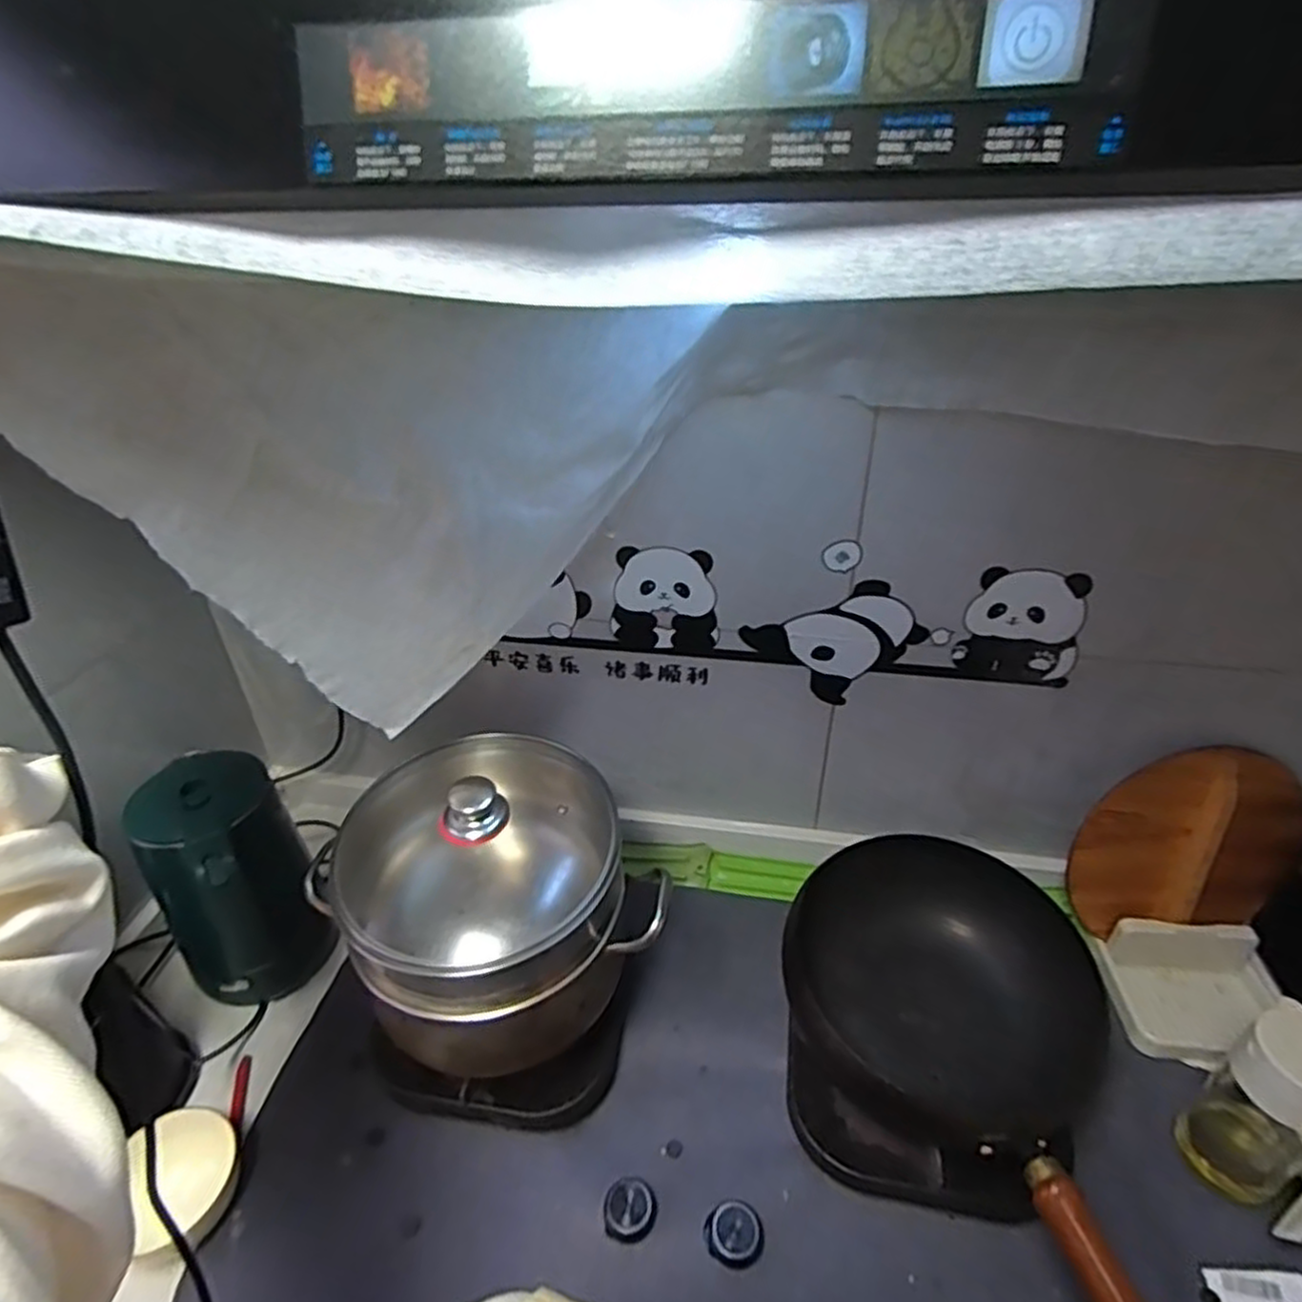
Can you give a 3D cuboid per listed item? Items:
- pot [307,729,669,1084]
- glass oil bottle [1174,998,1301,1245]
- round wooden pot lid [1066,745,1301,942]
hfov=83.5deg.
[{"bbox_3d":[-0.154,0.222,0.684,0.235,0.215,0.241,-1,33,0],"label":"pot"},{"bbox_3d":[0.518,0.400,0.611,0.097,0.186,0.094,-26,41,-33],"label":"glass oil bottle"},{"bbox_3d":[0.588,0.211,0.793,0.238,0.222,0.024,-2,21,5],"label":"round wooden pot lid"}]

